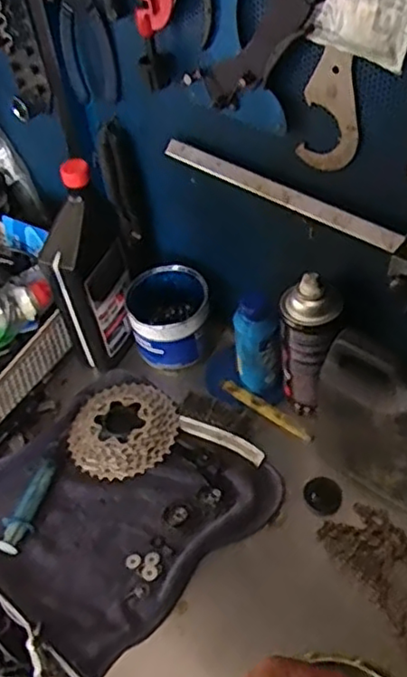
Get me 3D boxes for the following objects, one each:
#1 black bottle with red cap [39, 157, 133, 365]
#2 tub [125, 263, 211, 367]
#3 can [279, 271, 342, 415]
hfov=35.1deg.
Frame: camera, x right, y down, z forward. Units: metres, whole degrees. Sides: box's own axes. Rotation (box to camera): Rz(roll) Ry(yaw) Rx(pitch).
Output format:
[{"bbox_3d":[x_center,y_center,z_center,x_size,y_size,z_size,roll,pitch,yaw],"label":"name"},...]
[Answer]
[{"bbox_3d":[-0.130,-0.072,0.752,0.047,0.250,0.088,31,58,30],"label":"black bottle with red cap"},{"bbox_3d":[-0.042,-0.026,0.807,0.094,0.084,0.098,-3,47,4],"label":"tub"},{"bbox_3d":[0.113,0.017,0.691,0.059,0.180,0.054,-3,47,4],"label":"can"}]

